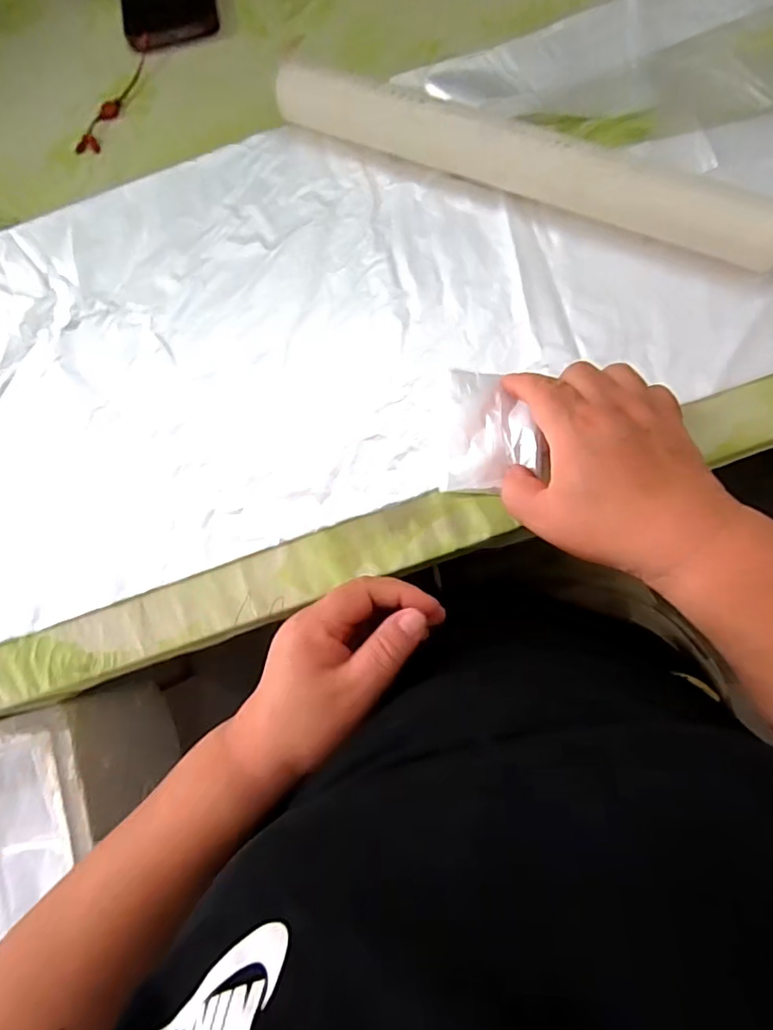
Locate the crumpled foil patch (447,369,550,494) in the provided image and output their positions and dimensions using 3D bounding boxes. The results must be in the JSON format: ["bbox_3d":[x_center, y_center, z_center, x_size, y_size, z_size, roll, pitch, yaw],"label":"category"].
[{"bbox_3d":[0.073,-0.056,0.349,0.061,0.013,0.080,2,83,6],"label":"crumpled foil patch"}]

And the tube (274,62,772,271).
[{"bbox_3d":[0.092,-0.235,0.352,0.354,0.038,0.031,21,85,8],"label":"tube"}]

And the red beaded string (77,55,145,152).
[{"bbox_3d":[-0.216,-0.326,0.414,0.016,0.006,0.095,32,87,8],"label":"red beaded string"}]

